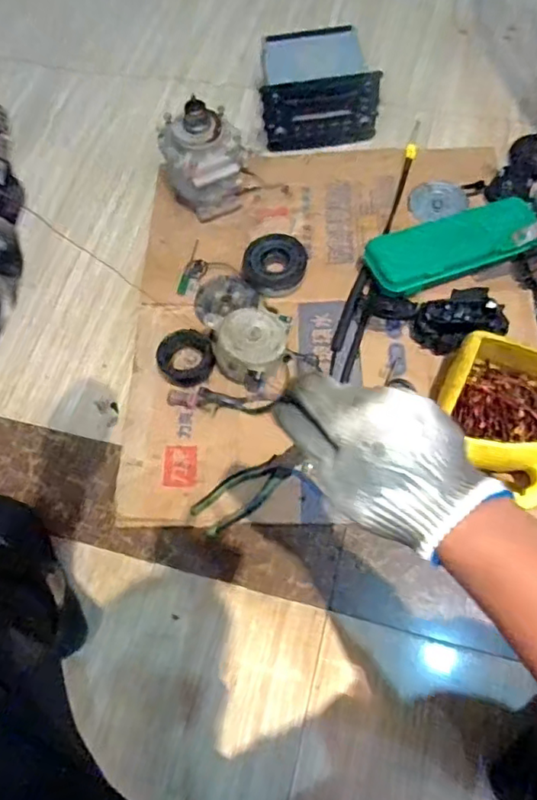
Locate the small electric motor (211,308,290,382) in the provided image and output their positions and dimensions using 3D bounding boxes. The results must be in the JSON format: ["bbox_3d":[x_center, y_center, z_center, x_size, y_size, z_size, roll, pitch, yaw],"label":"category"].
[{"bbox_3d":[-0.025,-0.076,0.863,0.108,0.065,0.109,-2,65,3],"label":"small electric motor"}]

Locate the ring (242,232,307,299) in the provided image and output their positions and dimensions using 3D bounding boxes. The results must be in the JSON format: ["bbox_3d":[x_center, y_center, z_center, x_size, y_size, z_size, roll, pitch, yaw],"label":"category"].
[{"bbox_3d":[0.010,-0.218,0.935,0.096,0.035,0.099,-2,65,3],"label":"ring"}]

